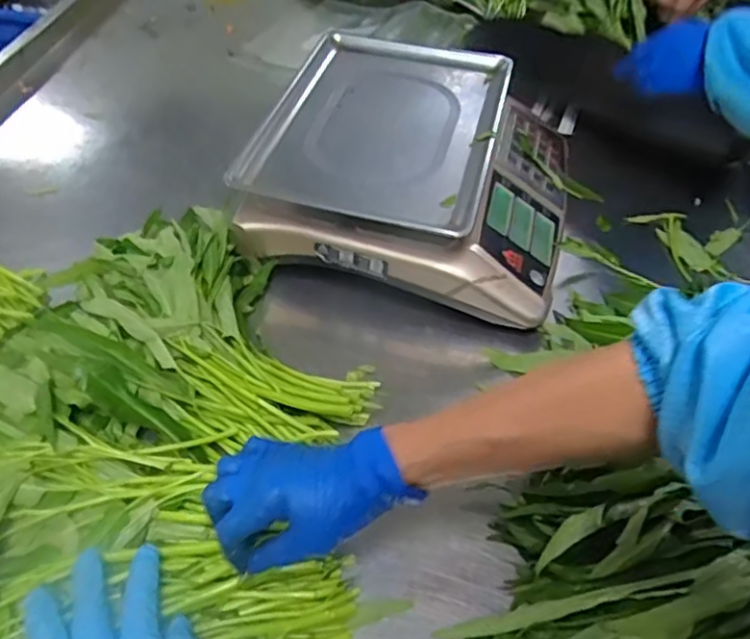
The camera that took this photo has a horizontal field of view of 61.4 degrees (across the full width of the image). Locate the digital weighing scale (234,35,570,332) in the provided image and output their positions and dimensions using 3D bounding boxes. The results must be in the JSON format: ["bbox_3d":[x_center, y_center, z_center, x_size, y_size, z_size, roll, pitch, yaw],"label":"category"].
[{"bbox_3d":[0.056,-0.183,0.731,0.345,0.105,0.331,12,49,7],"label":"digital weighing scale"}]

